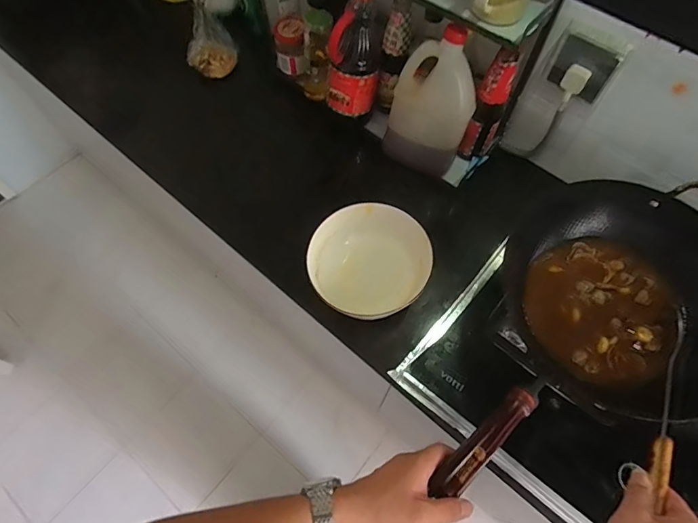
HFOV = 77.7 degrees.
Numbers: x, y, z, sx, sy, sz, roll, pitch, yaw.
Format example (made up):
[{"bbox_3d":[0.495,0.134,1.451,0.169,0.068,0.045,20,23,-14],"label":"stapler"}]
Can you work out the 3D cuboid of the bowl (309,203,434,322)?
[{"bbox_3d":[0.036,0.006,0.746,0.184,0.107,0.182,0,64,0],"label":"bowl"}]

